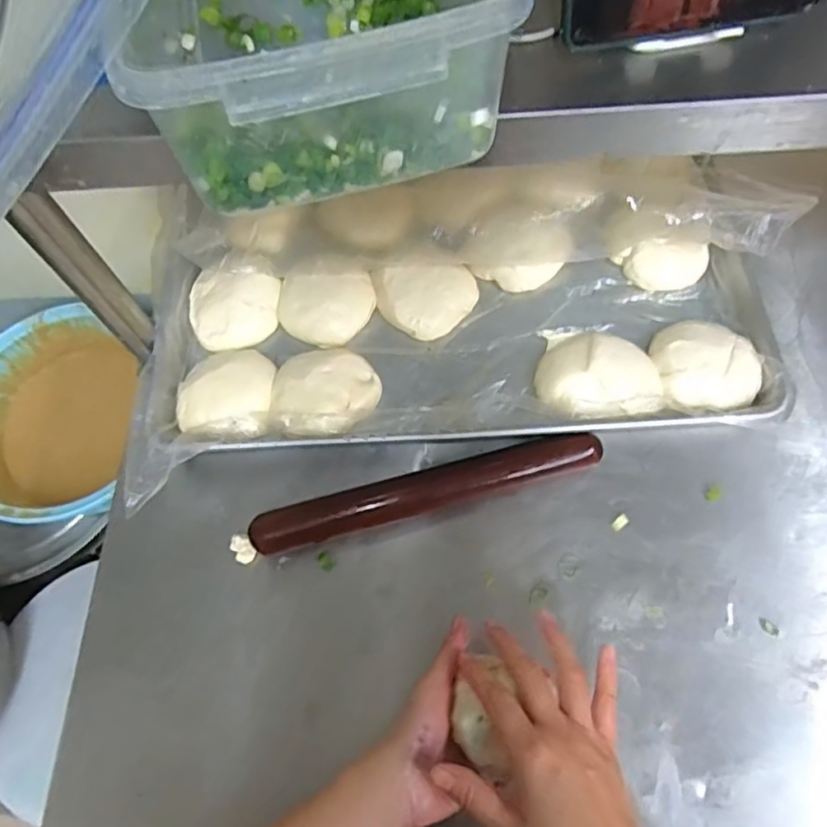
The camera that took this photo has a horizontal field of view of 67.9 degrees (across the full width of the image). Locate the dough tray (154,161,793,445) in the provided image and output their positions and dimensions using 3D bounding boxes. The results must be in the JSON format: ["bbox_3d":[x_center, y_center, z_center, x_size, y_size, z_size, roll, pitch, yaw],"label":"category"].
[{"bbox_3d":[0.041,-0.131,0.639,0.580,0.048,0.328,-3,65,2],"label":"dough tray"}]

